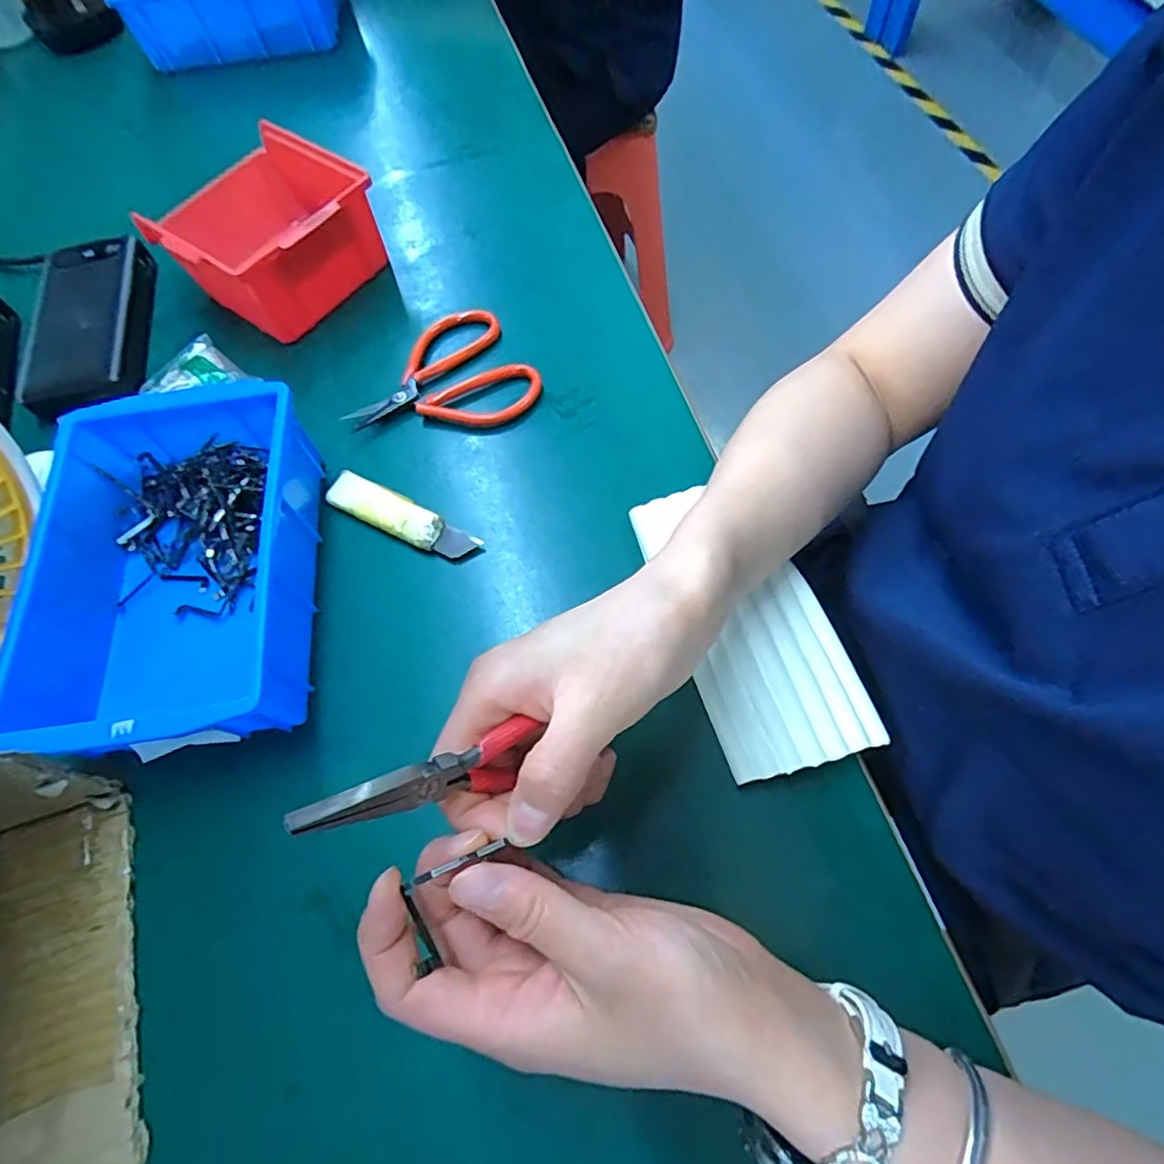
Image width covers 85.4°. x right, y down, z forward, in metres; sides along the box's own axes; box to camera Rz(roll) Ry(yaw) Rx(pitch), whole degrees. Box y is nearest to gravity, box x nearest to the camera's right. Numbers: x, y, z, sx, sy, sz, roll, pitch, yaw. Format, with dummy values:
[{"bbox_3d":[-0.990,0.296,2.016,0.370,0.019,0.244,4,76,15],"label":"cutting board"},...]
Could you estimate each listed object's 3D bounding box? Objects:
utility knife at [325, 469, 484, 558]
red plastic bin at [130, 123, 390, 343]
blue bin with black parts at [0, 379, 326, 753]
[{"bbox_3d":[-0.112,-0.041,0.389,0.105,0.010,0.025,26,70,15],"label":"utility knife"},{"bbox_3d":[-0.234,-0.258,0.464,0.138,0.066,0.121,33,72,18],"label":"red plastic bin"},{"bbox_3d":[-0.228,-0.006,0.352,0.141,0.063,0.198,-9,65,0],"label":"blue bin with black parts"}]

